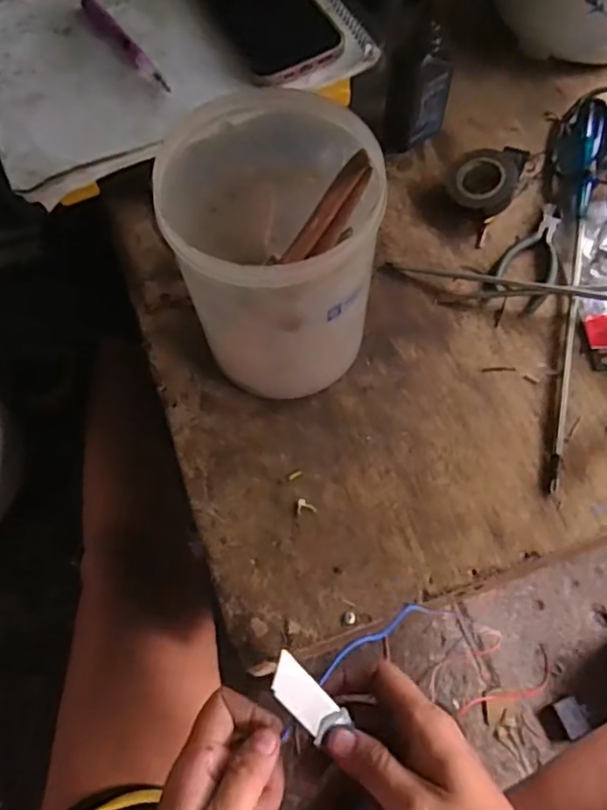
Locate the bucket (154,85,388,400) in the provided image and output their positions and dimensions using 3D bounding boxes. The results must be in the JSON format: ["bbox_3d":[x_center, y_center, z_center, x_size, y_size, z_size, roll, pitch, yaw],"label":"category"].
[{"bbox_3d":[-0.020,-0.098,0.438,0.131,0.178,0.145,-19,66,-8],"label":"bucket"}]

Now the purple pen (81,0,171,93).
[{"bbox_3d":[-0.151,-0.304,0.519,0.015,0.009,0.145,-33,68,-14],"label":"purple pen"}]

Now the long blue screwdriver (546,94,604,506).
[{"bbox_3d":[0.227,-0.120,0.524,0.028,0.029,0.397,13,65,7],"label":"long blue screwdriver"}]

